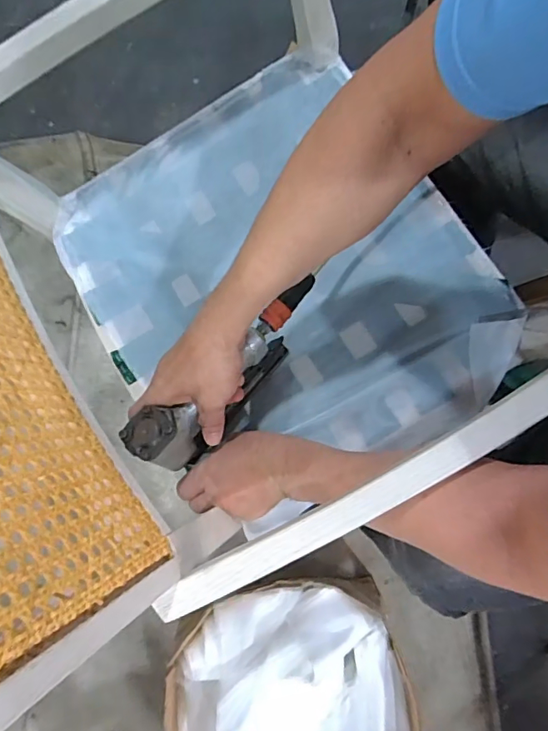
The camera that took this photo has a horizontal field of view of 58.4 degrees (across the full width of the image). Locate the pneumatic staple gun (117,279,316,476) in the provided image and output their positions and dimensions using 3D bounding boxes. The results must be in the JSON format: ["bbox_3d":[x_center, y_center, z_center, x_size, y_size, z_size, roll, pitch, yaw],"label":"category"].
[{"bbox_3d":[-0.036,0.014,0.536,0.250,0.133,0.062,-40,81,-6],"label":"pneumatic staple gun"}]

